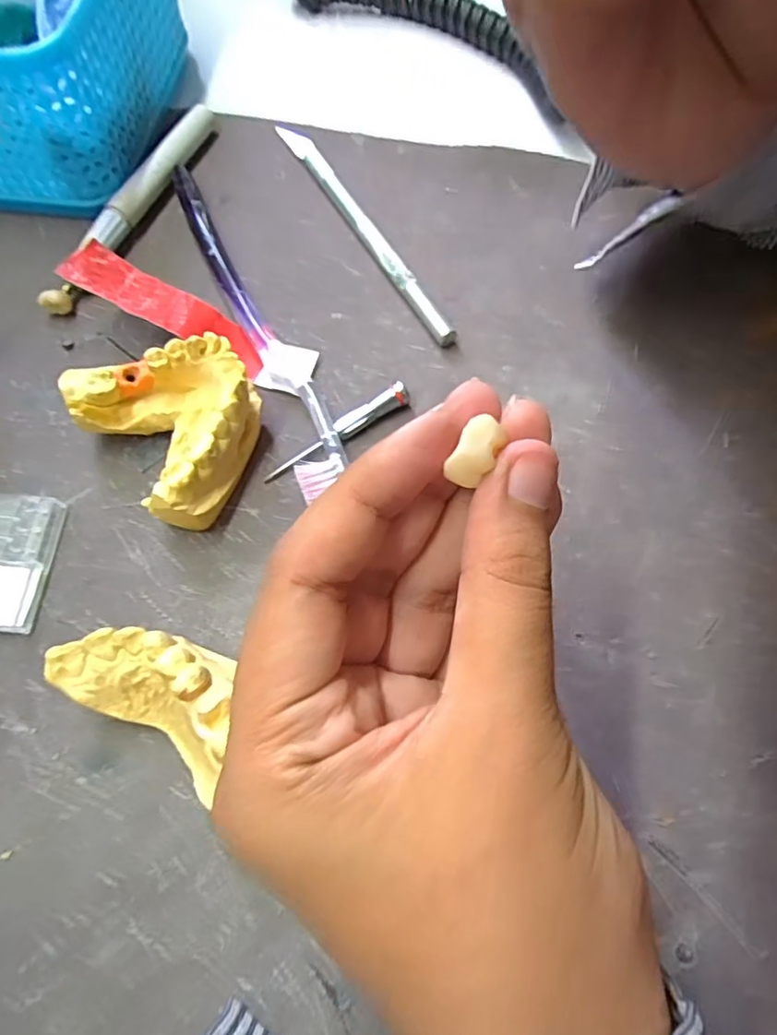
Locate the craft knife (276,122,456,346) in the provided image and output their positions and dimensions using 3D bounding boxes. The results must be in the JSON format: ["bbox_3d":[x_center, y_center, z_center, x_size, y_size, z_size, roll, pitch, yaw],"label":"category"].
[{"bbox_3d":[-0.012,-0.124,0.252,0.008,0.009,0.139,-28,72,-13],"label":"craft knife"}]

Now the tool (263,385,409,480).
[{"bbox_3d":[-0.018,-0.031,0.214,0.059,0.009,0.007,-30,72,-13],"label":"tool"}]

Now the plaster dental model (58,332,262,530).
[{"bbox_3d":[-0.069,-0.032,0.202,0.050,0.028,0.060,-40,75,-16],"label":"plaster dental model"}]

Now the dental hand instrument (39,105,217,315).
[{"bbox_3d":[-0.104,-0.130,0.249,0.012,0.014,0.120,24,69,7],"label":"dental hand instrument"}]

